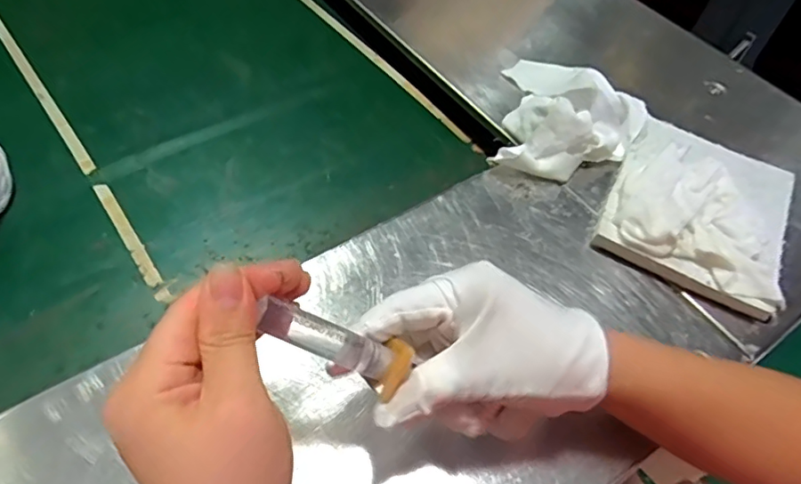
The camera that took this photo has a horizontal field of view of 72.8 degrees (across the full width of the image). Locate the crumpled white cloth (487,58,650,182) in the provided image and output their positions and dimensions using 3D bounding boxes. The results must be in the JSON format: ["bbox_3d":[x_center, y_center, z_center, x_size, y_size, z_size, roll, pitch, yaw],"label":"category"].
[{"bbox_3d":[0.149,-0.117,0.478,0.129,0.049,0.147,19,55,11],"label":"crumpled white cloth"}]

